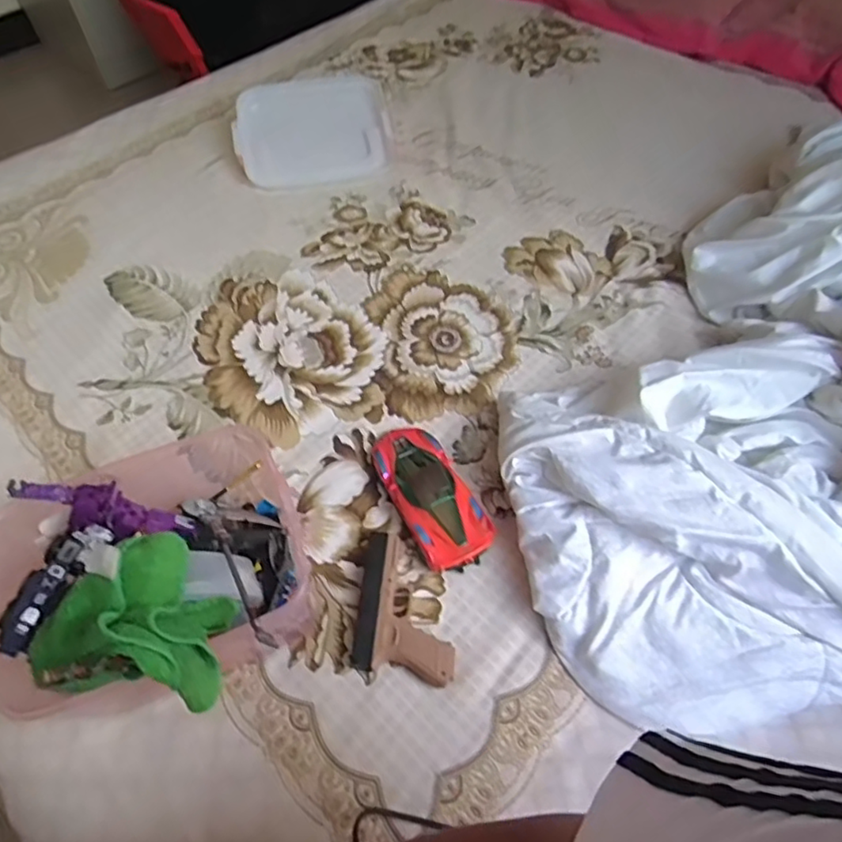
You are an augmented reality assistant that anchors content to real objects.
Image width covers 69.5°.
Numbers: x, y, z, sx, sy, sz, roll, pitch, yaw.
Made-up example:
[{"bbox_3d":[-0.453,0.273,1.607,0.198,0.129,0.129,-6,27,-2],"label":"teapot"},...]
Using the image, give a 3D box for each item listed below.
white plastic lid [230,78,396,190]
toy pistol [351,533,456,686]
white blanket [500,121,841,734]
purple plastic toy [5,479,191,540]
[{"bbox_3d":[-0.200,-0.536,1.127,0.278,0.026,0.190,-14,90,-10],"label":"white plastic lid"},{"bbox_3d":[-0.016,0.194,0.641,0.101,0.024,0.149,2,57,3],"label":"toy pistol"},{"bbox_3d":[0.505,-0.046,0.714,0.558,0.169,0.885,38,65,23],"label":"white blanket"},{"bbox_3d":[-0.300,0.084,0.574,0.160,0.026,0.038,20,54,-20],"label":"purple plastic toy"}]

